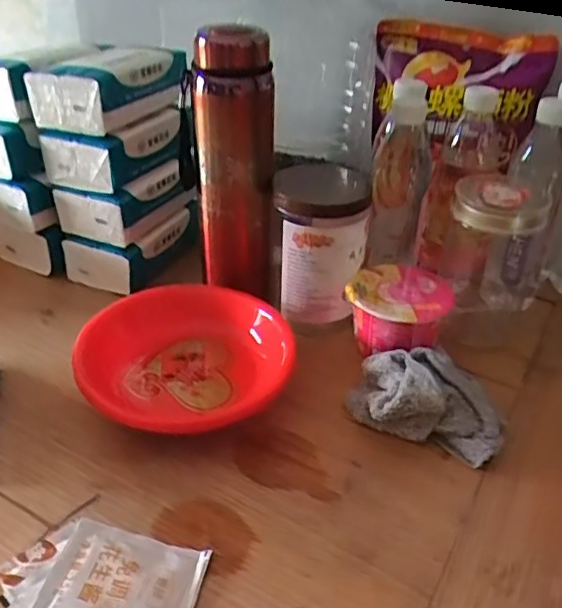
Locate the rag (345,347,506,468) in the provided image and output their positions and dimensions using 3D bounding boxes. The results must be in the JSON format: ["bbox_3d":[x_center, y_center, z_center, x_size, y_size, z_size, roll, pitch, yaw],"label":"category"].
[{"bbox_3d":[0.126,0.082,0.536,0.132,0.051,0.083,15,37,18],"label":"rag"}]

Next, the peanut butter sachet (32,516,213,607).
[{"bbox_3d":[-0.103,0.185,0.407,0.094,0.019,0.077,8,36,8],"label":"peanut butter sachet"}]

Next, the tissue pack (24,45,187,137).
[{"bbox_3d":[-0.174,-0.228,0.644,0.108,0.059,0.133,15,37,18],"label":"tissue pack"}]

